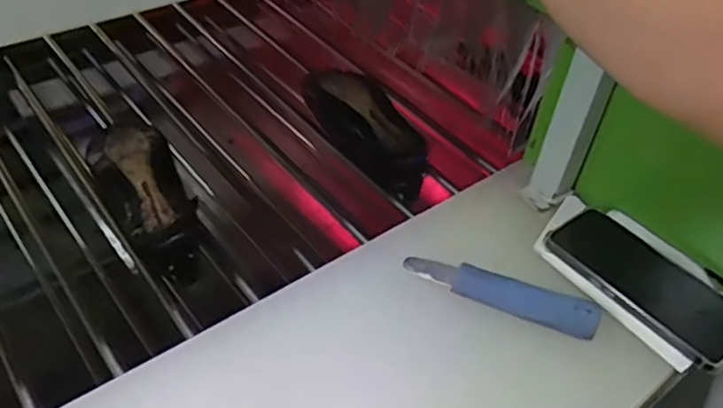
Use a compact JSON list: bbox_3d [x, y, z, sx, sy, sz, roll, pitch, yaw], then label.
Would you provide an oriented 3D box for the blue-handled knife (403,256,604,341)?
[{"bbox_3d":[0.112,0.069,0.515,0.157,0.019,0.024,20,47,14],"label":"blue-handled knife"}]

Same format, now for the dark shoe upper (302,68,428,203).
[{"bbox_3d":[0.001,-0.095,0.750,0.072,0.055,0.229,-23,52,-26],"label":"dark shoe upper"}]

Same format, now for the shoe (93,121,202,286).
[{"bbox_3d":[-0.211,-0.009,0.630,0.074,0.051,0.204,-20,48,-28],"label":"shoe"}]

